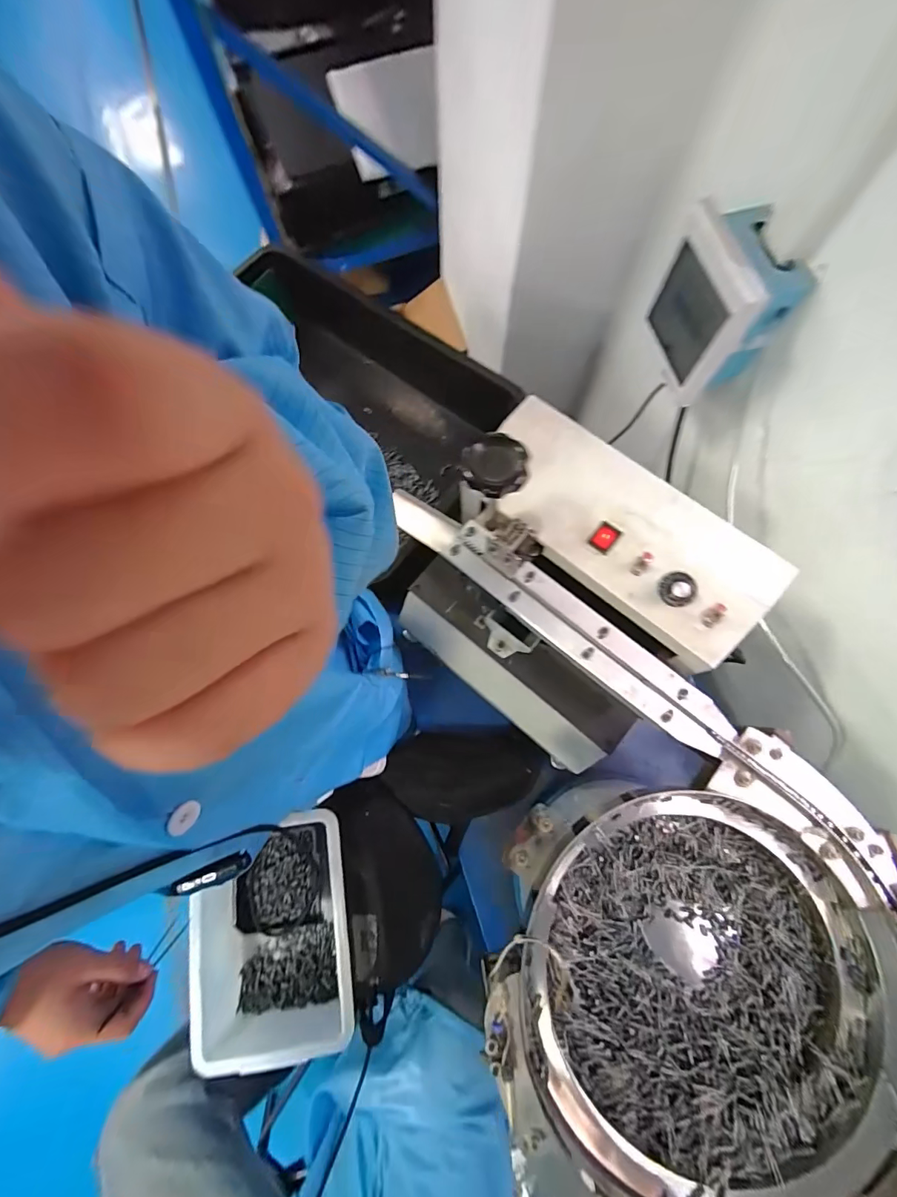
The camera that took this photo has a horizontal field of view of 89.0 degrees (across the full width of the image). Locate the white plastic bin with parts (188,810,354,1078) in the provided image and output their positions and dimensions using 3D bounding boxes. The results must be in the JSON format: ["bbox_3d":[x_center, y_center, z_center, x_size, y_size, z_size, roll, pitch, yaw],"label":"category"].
[{"bbox_3d":[-0.246,0.455,0.643,0.208,0.093,0.279,-7,76,-1],"label":"white plastic bin with parts"}]

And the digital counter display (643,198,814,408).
[{"bbox_3d":[0.333,-0.356,0.565,0.097,0.161,0.137,-19,76,-4],"label":"digital counter display"}]

